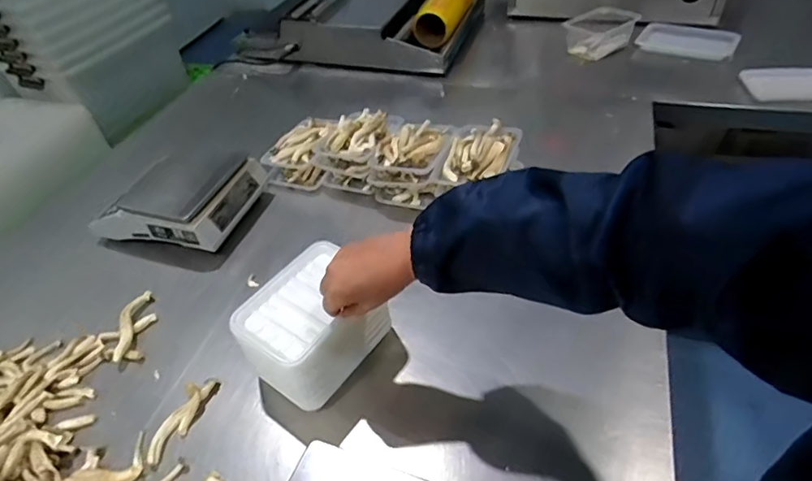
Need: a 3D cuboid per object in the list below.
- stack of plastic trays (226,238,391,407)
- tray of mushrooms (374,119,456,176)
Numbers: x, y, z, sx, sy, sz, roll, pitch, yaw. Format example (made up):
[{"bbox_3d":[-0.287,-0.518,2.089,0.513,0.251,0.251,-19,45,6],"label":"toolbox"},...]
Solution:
[{"bbox_3d":[-0.110,0.103,0.610,0.127,0.098,0.166,19,50,25],"label":"stack of plastic trays"},{"bbox_3d":[0.014,-0.163,0.835,0.113,0.032,0.153,7,45,15],"label":"tray of mushrooms"}]

